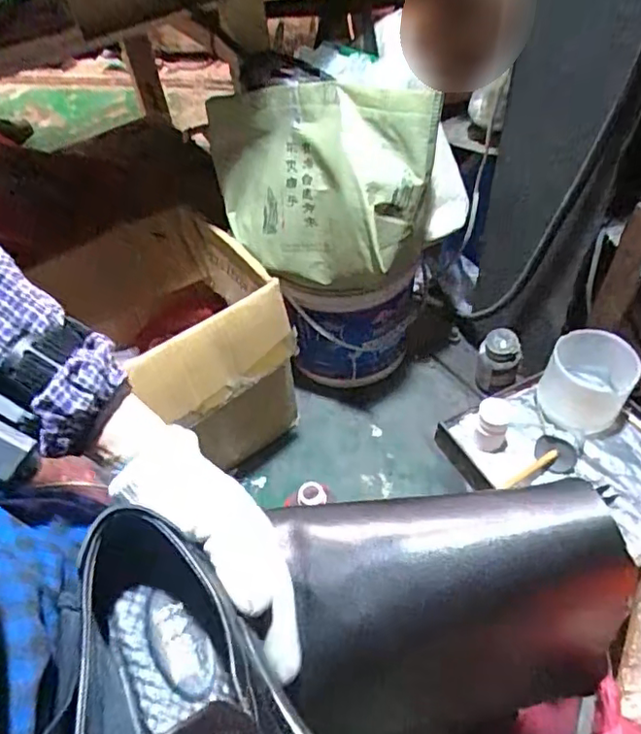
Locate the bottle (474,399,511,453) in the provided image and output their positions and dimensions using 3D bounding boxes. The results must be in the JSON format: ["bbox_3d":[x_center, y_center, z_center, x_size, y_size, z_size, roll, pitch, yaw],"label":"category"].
[{"bbox_3d":[0.187,0.063,0.639,0.030,0.056,0.033,8,51,13],"label":"bottle"}]

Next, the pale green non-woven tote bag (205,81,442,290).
[{"bbox_3d":[-0.023,-0.235,0.759,0.325,0.238,0.096,19,54,21],"label":"pale green non-woven tote bag"}]

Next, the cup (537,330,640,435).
[{"bbox_3d":[0.296,0.015,0.648,0.084,0.073,0.088,-3,49,4],"label":"cup"}]

